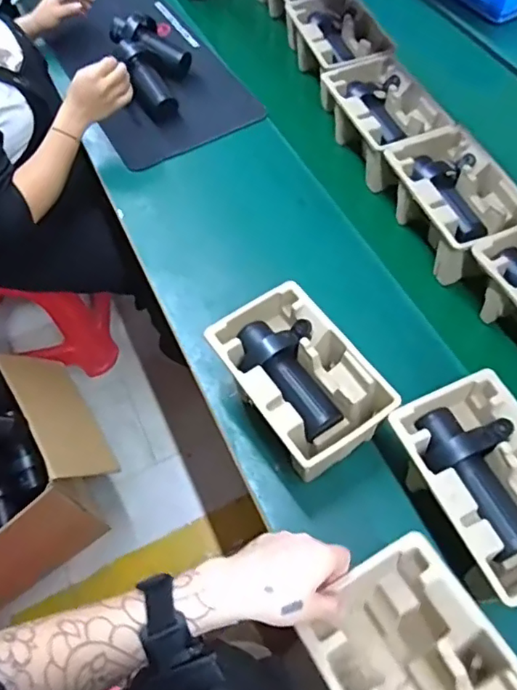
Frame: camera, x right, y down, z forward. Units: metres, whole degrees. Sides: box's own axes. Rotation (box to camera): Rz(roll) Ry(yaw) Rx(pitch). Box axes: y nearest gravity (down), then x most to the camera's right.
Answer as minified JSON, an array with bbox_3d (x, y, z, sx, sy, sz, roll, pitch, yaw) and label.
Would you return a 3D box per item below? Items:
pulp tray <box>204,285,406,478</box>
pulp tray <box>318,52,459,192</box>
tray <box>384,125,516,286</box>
[{"bbox_3d":[0.050,0.047,0.710,0.145,0.095,0.224,-32,63,-14],"label":"pulp tray"},{"bbox_3d":[0.213,-0.399,0.975,0.150,0.095,0.236,-21,61,-8],"label":"pulp tray"},{"bbox_3d":[0.301,-0.219,0.864,0.147,0.097,0.224,-22,61,-9],"label":"tray"}]

